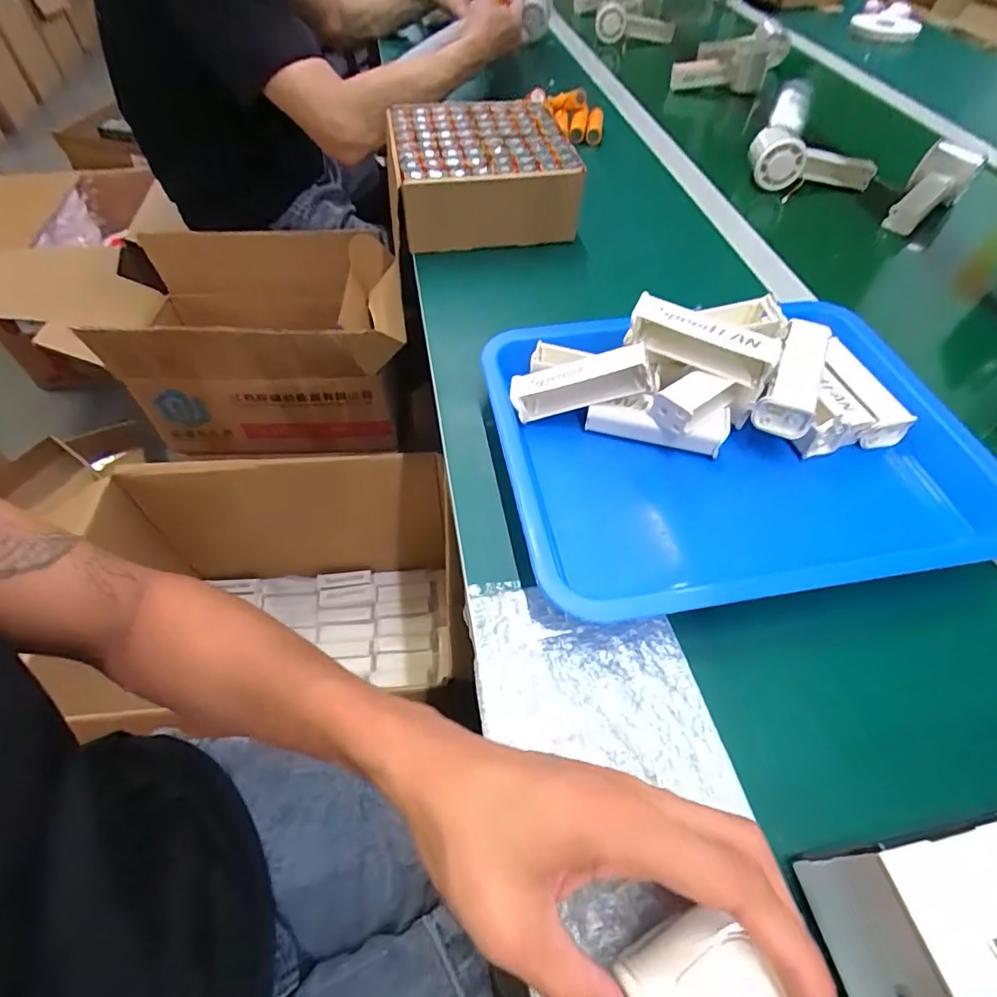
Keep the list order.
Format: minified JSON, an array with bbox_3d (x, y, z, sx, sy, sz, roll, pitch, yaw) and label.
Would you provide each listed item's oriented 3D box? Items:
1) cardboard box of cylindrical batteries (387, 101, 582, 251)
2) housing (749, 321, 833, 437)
[{"bbox_3d":[-0.021,-0.373,0.600,0.192,0.076,0.206,-7,54,-6],"label":"cardboard box of cylindrical batteries"},{"bbox_3d":[0.221,-0.089,0.402,0.036,0.034,0.104,24,57,16],"label":"housing"}]

